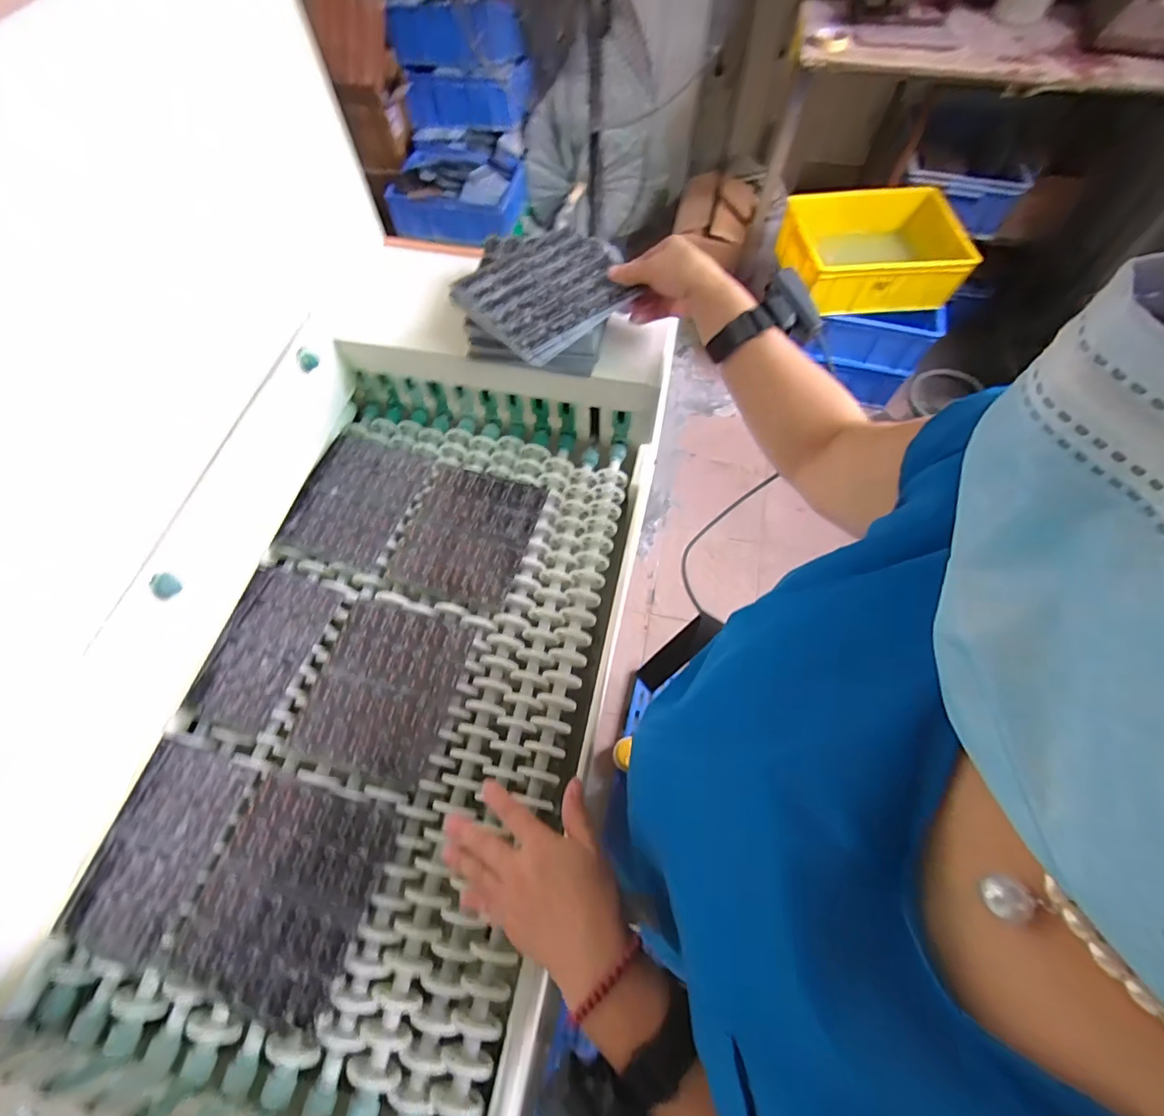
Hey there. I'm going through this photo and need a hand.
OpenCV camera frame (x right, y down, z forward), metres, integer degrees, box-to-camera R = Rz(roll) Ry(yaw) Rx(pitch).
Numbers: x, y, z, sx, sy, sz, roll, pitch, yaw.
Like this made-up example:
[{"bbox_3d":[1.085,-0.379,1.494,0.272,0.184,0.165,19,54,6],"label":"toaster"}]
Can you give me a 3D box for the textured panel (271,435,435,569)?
[{"bbox_3d":[-0.290,-0.079,0.674,0.152,0.025,0.183,12,65,9],"label":"textured panel"}]

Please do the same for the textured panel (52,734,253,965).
[{"bbox_3d":[-0.402,0.272,0.495,0.102,0.014,0.170,14,66,10],"label":"textured panel"}]

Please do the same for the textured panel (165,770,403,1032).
[{"bbox_3d":[-0.268,0.301,0.474,0.156,0.012,0.169,11,65,9],"label":"textured panel"}]

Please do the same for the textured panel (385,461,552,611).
[{"bbox_3d":[-0.141,-0.035,0.635,0.151,0.015,0.172,14,66,10],"label":"textured panel"}]

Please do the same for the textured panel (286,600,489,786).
[{"bbox_3d":[-0.207,0.134,0.553,0.150,0.012,0.170,12,65,9],"label":"textured panel"}]

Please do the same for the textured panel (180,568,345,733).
[{"bbox_3d":[-0.353,0.098,0.575,0.101,0.010,0.176,17,66,11],"label":"textured panel"}]

